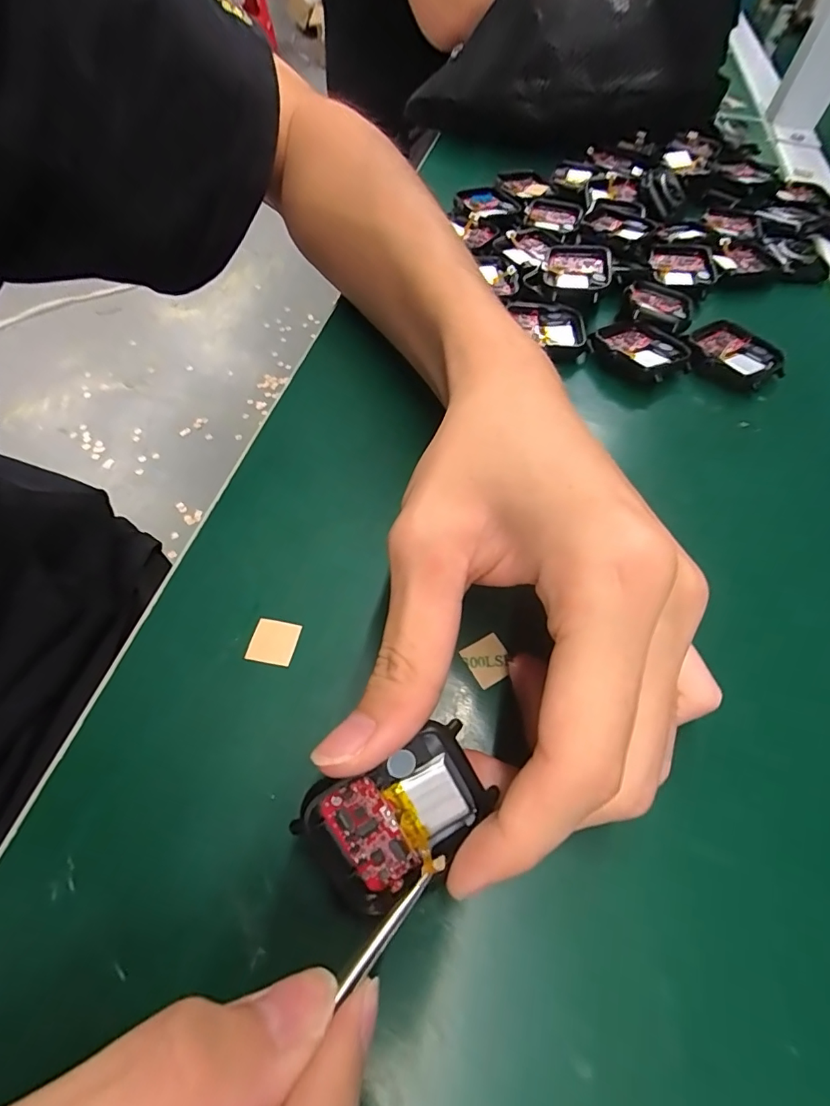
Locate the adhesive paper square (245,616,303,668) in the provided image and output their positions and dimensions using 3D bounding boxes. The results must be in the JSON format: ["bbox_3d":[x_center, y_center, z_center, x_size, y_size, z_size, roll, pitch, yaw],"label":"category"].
[{"bbox_3d":[-0.049,0.031,0.164,0.016,0.004,0.016,10,59,3],"label":"adhesive paper square"}]

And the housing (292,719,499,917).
[{"bbox_3d":[-0.004,0.069,0.121,0.045,0.008,0.036,-29,98,-8],"label":"housing"}]

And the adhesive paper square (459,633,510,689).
[{"bbox_3d":[0.025,0.037,0.164,0.015,0.004,0.015,-26,64,-17],"label":"adhesive paper square"}]

